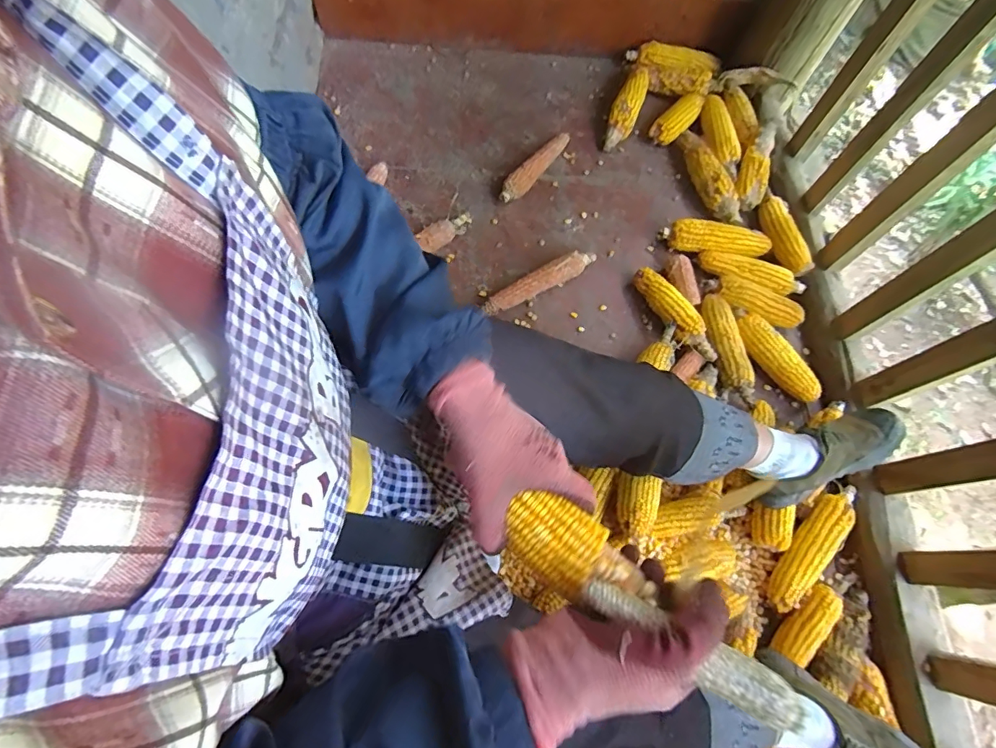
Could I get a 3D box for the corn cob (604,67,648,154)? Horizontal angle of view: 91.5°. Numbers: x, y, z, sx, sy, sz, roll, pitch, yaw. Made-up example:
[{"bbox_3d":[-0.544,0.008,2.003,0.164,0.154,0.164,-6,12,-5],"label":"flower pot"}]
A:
[{"bbox_3d":[0.269,-0.556,1.009,0.057,0.042,0.202,21,86,6],"label":"corn cob"}]

